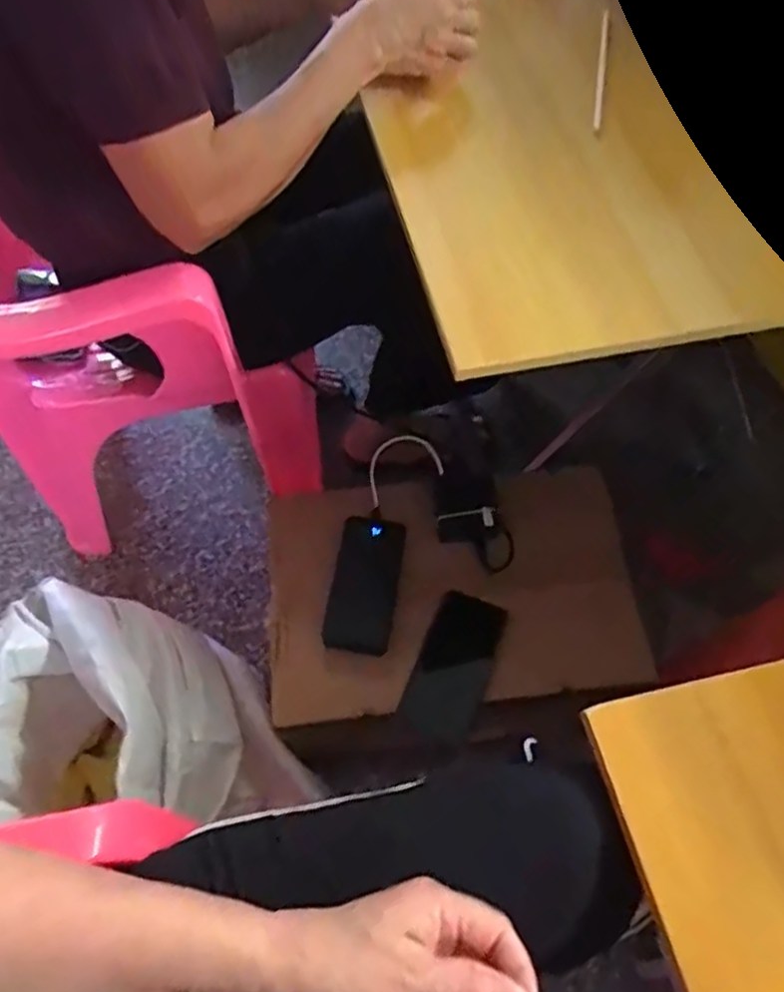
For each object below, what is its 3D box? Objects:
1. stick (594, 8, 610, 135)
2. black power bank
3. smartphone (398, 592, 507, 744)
[{"bbox_3d":[0.218,-0.446,0.724,0.007,0.008,0.235,10,60,6],"label":"stick"},{"bbox_3d":[-0.030,0.102,0.804,0.075,0.018,0.152,9,78,6],"label":"black power bank"},{"bbox_3d":[0.070,0.190,0.777,0.079,0.011,0.156,23,76,8],"label":"smartphone"}]

